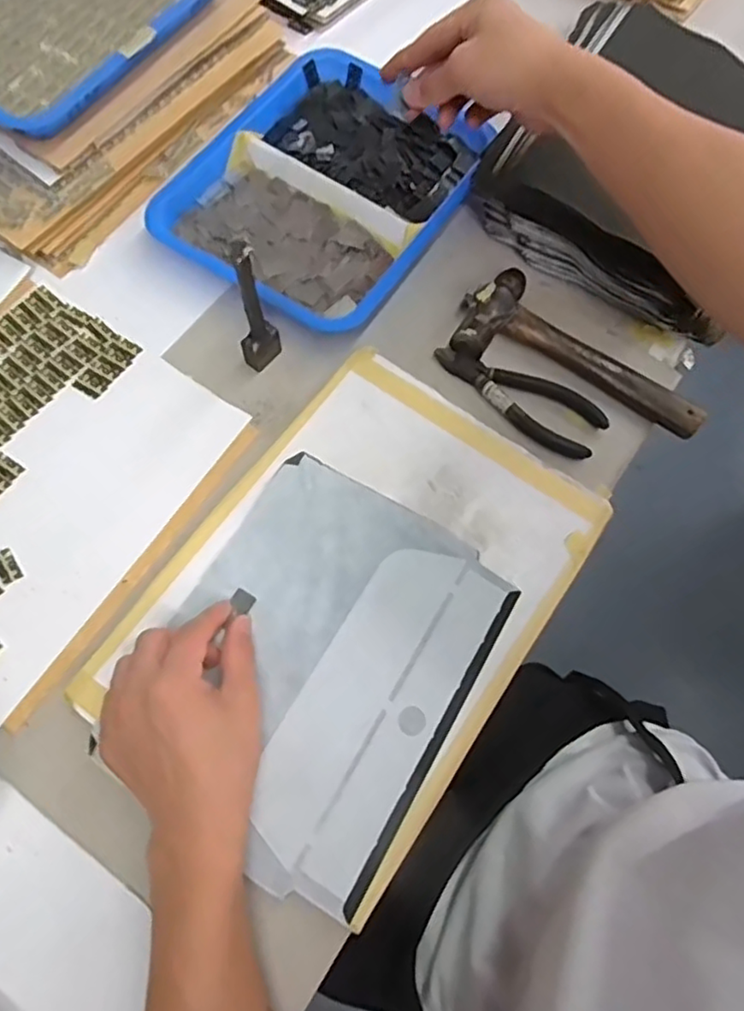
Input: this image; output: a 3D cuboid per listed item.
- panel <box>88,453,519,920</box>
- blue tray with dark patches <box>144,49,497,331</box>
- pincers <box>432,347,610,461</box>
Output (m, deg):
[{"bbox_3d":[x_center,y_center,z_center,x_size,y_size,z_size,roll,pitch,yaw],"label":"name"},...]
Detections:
[{"bbox_3d":[-0.037,0.102,0.417,0.197,0.008,0.240,30,72,9],"label":"panel"},{"bbox_3d":[-0.041,-0.287,0.552,0.216,0.027,0.260,32,72,10],"label":"blue tray with dark patches"},{"bbox_3d":[0.121,-0.093,0.510,0.148,0.011,0.053,34,73,10],"label":"pincers"}]

